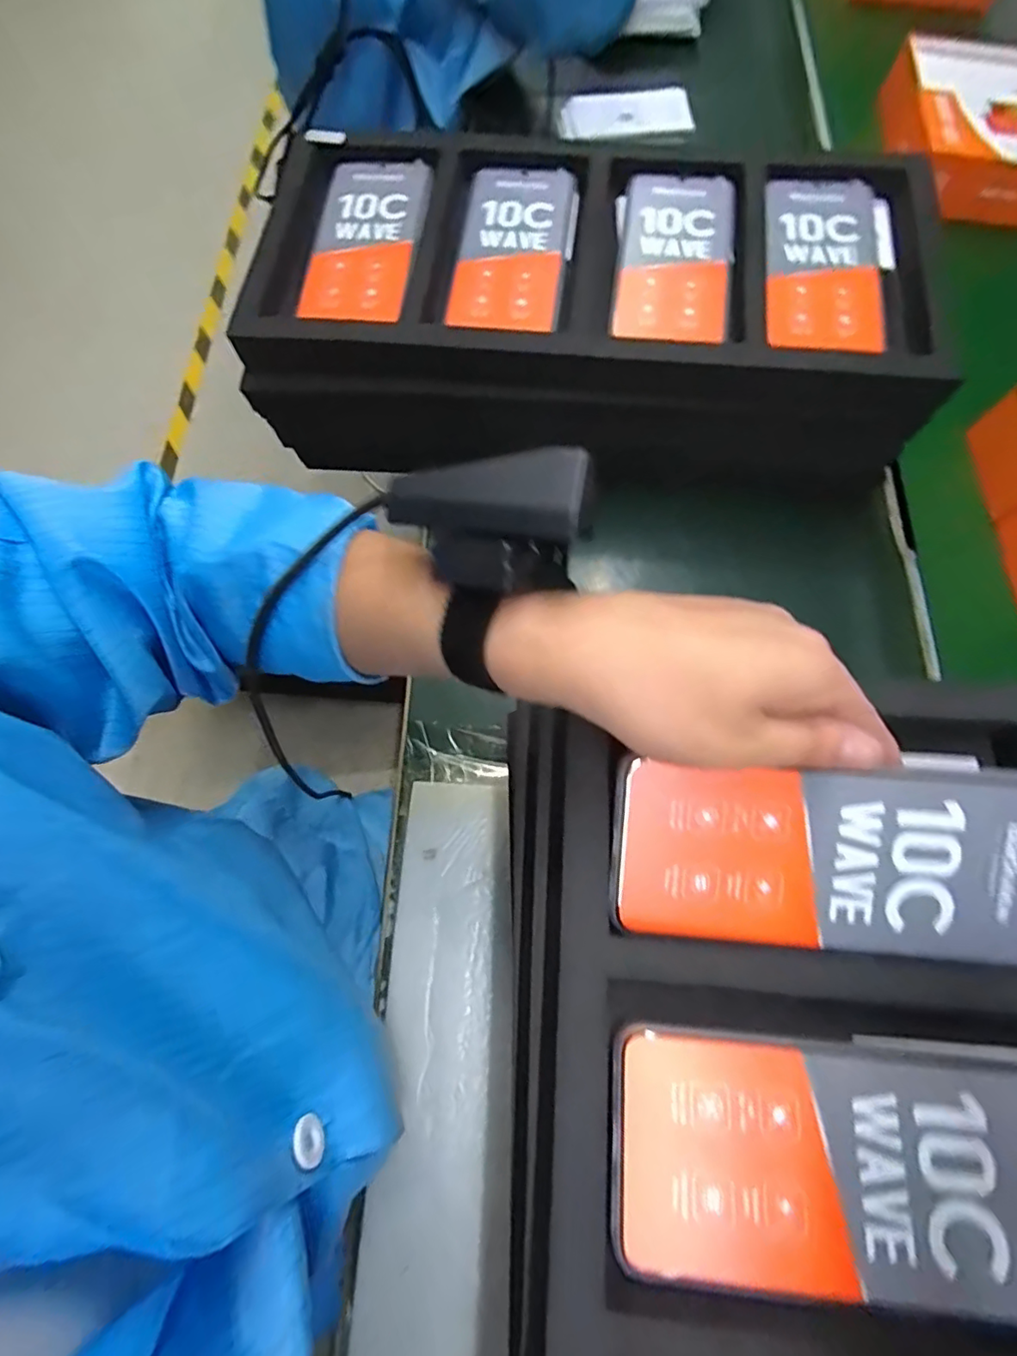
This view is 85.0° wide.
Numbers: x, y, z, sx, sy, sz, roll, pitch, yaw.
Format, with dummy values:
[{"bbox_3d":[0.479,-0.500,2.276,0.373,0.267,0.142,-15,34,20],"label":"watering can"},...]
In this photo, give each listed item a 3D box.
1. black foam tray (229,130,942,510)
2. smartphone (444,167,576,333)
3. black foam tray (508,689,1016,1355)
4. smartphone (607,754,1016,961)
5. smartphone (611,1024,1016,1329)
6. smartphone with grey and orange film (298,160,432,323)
[{"bbox_3d":[0.058,-0.278,0.423,0.483,0.093,0.258,5,71,-1],"label":"black foam tray"},{"bbox_3d":[0.004,-0.318,0.408,0.076,0.011,0.161,6,69,4],"label":"smartphone"},{"bbox_3d":[0.118,0.224,0.177,0.230,0.048,0.439,0,68,2],"label":"black foam tray"},{"bbox_3d":[0.130,0.074,0.228,0.173,0.008,0.074,1,95,4],"label":"smartphone"},{"bbox_3d":[0.126,0.182,0.205,0.171,0.005,0.075,4,69,4],"label":"smartphone"},{"bbox_3d":[-0.107,-0.332,0.418,0.077,0.014,0.166,7,71,-1],"label":"smartphone with grey and orange film"}]

